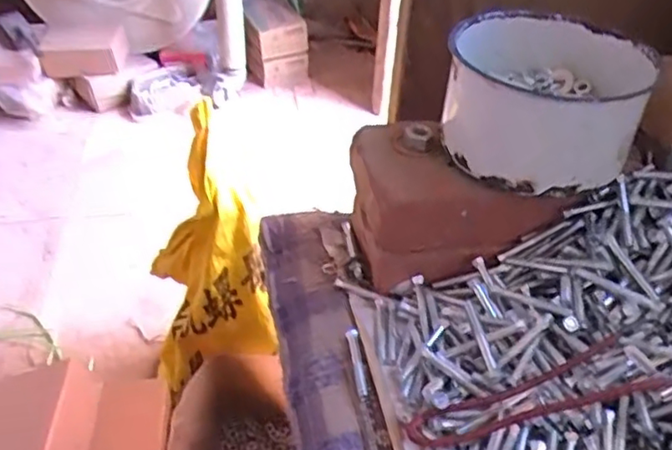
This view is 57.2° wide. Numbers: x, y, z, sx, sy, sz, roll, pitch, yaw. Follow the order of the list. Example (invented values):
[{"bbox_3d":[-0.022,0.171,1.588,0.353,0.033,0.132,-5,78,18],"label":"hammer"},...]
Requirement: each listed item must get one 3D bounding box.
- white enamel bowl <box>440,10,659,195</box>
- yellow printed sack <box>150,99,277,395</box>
[{"bbox_3d":[0.150,-0.096,0.454,0.129,0.073,0.145,16,43,14],"label":"white enamel bowl"},{"bbox_3d":[-0.164,0.043,0.768,0.143,0.293,0.195,-14,44,-18],"label":"yellow printed sack"}]

